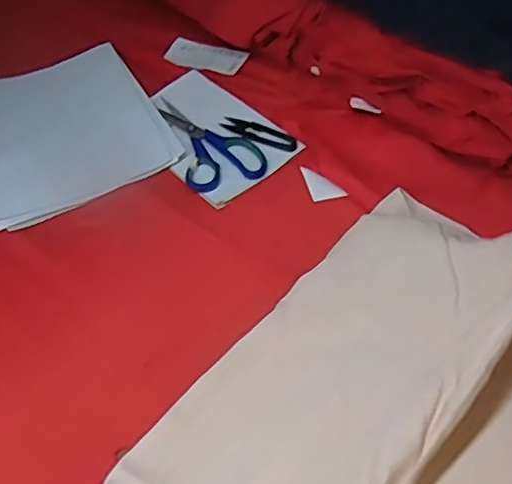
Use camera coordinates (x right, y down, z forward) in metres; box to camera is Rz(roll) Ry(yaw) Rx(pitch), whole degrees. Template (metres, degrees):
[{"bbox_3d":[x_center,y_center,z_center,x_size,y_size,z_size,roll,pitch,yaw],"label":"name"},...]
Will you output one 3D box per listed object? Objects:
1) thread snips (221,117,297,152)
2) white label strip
[{"bbox_3d":[0.003,-0.125,0.687,0.096,0.005,0.026,21,54,25],"label":"thread snips"},{"bbox_3d":[-0.067,-0.246,0.794,0.109,0.005,0.054,22,62,21],"label":"white label strip"}]

